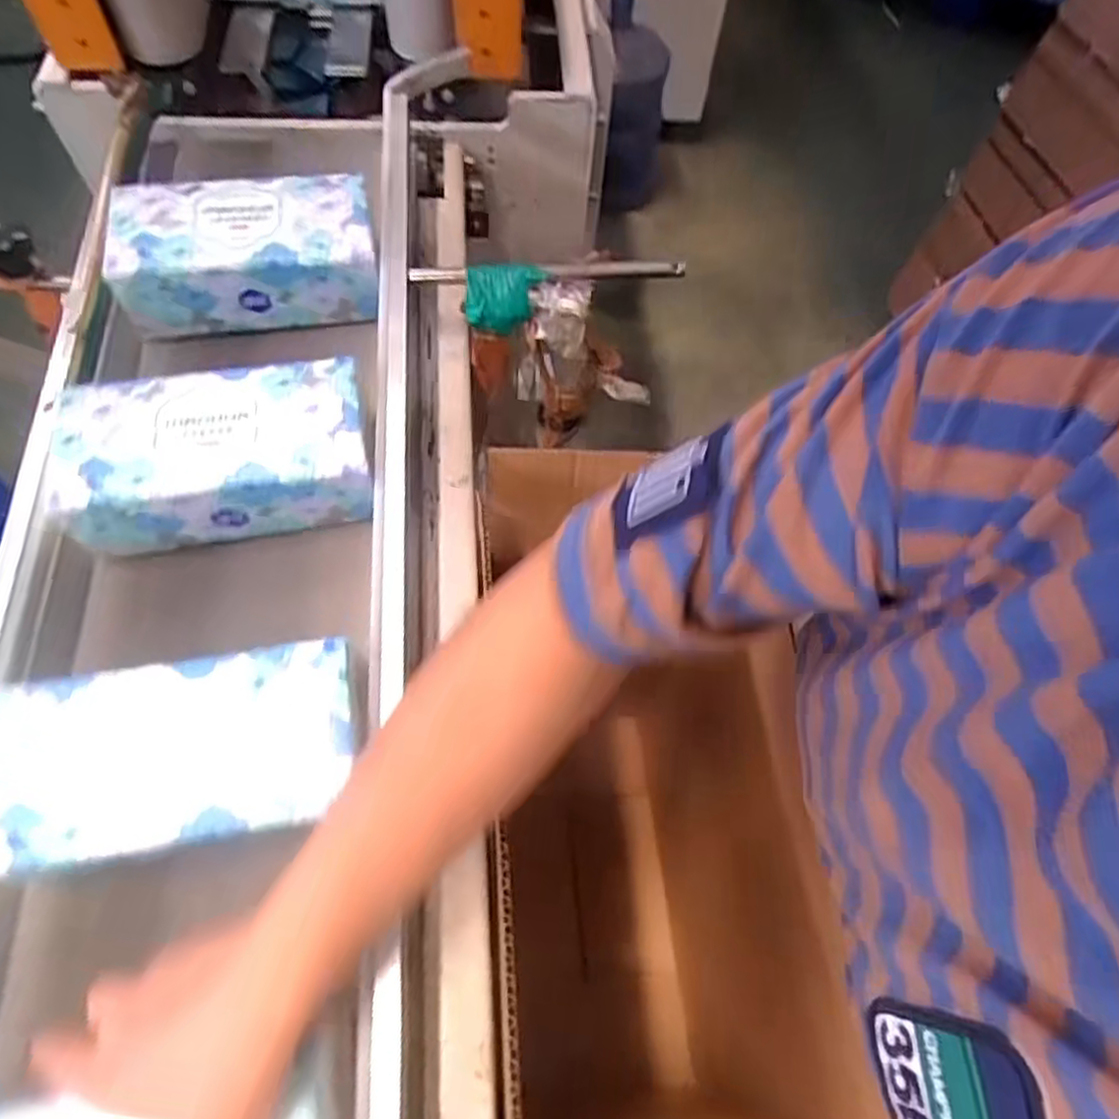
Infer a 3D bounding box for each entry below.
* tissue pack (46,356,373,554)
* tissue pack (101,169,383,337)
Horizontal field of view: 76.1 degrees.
[{"bbox_3d":[-0.204,-0.065,0.438,0.169,0.062,0.083,-10,66,-7],"label":"tissue pack"},{"bbox_3d":[-0.217,-0.214,0.504,0.168,0.072,0.073,-7,65,-6],"label":"tissue pack"}]

